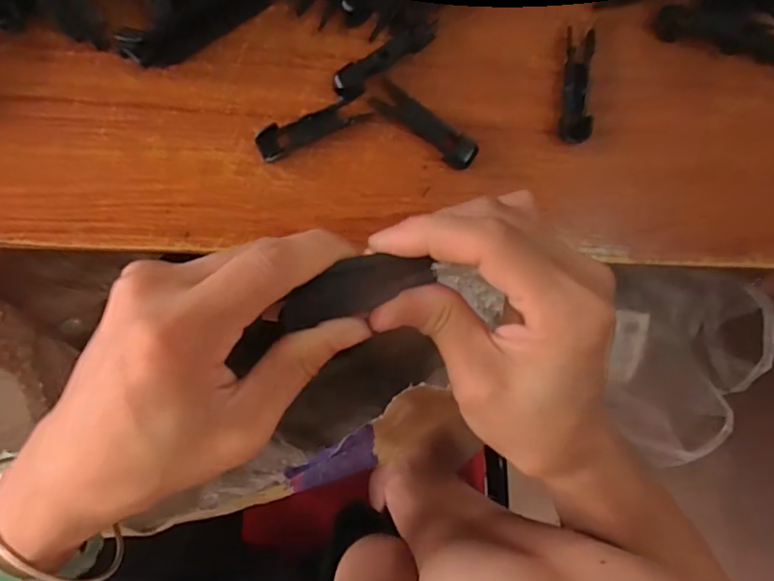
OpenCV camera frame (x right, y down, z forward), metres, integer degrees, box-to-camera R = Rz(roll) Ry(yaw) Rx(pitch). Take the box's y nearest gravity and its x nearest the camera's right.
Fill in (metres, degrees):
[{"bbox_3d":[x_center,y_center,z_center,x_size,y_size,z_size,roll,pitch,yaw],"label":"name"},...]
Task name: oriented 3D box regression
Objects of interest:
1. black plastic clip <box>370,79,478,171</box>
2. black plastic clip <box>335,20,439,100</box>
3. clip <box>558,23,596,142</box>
[{"bbox_3d":[0.019,-0.079,0.260,0.055,0.008,0.015,34,87,-9],"label":"black plastic clip"},{"bbox_3d":[-0.001,-0.107,0.253,0.053,0.013,0.011,-34,97,-6],"label":"black plastic clip"},{"bbox_3d":[0.096,-0.102,0.271,0.013,0.009,0.055,2,92,-9],"label":"clip"}]

